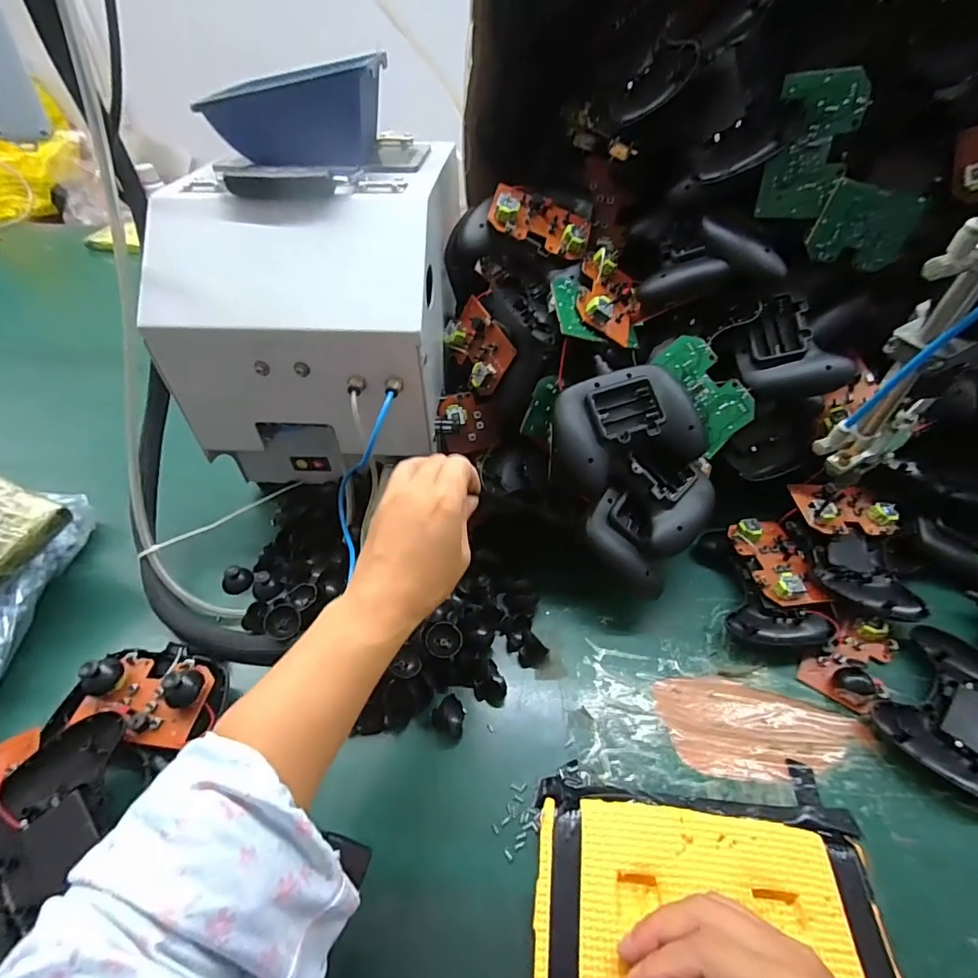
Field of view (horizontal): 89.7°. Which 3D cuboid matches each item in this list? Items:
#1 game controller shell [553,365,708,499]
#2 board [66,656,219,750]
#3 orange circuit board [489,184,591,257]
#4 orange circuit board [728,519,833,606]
[{"bbox_3d":[0.112,-0.050,0.409,0.120,0.038,0.088,-16,84,-1],"label":"game controller shell"},{"bbox_3d":[-0.248,0.144,0.347,0.090,0.033,0.053,6,46,7],"label":"board"},{"bbox_3d":[0.046,-0.239,0.432,0.088,0.015,0.055,14,66,-10],"label":"orange circuit board"},{"bbox_3d":[0.257,0.065,0.444,0.047,0.020,0.087,-4,46,-3],"label":"orange circuit board"}]

